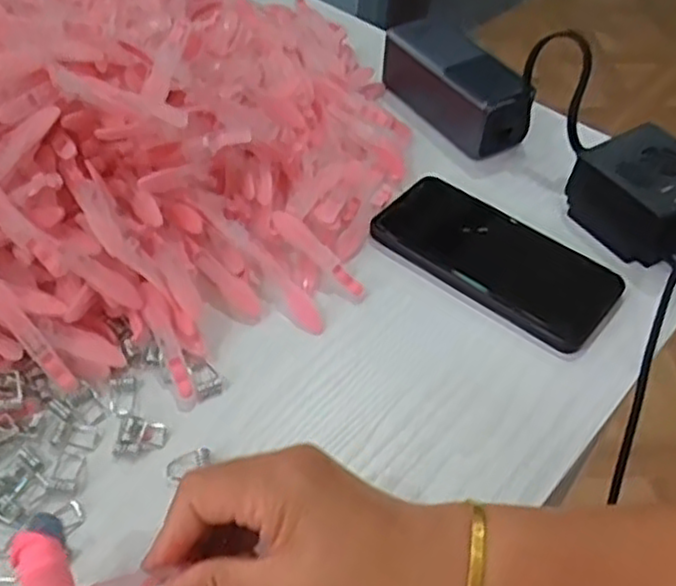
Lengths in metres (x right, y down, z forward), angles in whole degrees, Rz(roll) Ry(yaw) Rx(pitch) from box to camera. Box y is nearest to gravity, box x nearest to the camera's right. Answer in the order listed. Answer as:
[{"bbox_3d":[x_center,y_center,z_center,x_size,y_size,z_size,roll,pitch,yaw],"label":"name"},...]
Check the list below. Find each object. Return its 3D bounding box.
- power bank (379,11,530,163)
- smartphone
[{"bbox_3d":[0.090,-0.161,0.565,0.051,0.052,0.132,-25,54,-24],"label":"power bank"},{"bbox_3d":[0.103,-0.024,0.474,0.152,0.013,0.075,33,54,23],"label":"smartphone"}]

